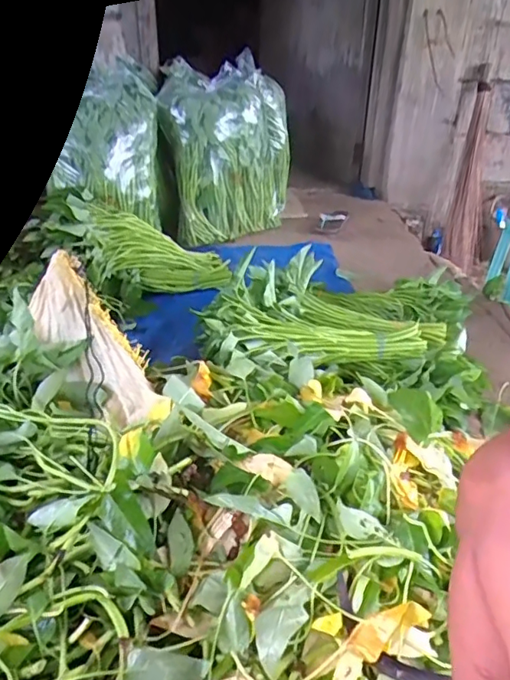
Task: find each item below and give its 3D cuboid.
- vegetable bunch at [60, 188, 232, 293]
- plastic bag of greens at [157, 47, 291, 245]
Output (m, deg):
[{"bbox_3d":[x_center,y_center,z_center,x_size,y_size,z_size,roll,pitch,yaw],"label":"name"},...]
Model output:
[{"bbox_3d":[-0.318,-0.248,1.595,0.487,0.136,0.217,21,28,-17],"label":"vegetable bunch"},{"bbox_3d":[-0.094,-0.627,1.855,0.431,0.514,0.304,2,32,0],"label":"plastic bag of greens"}]

